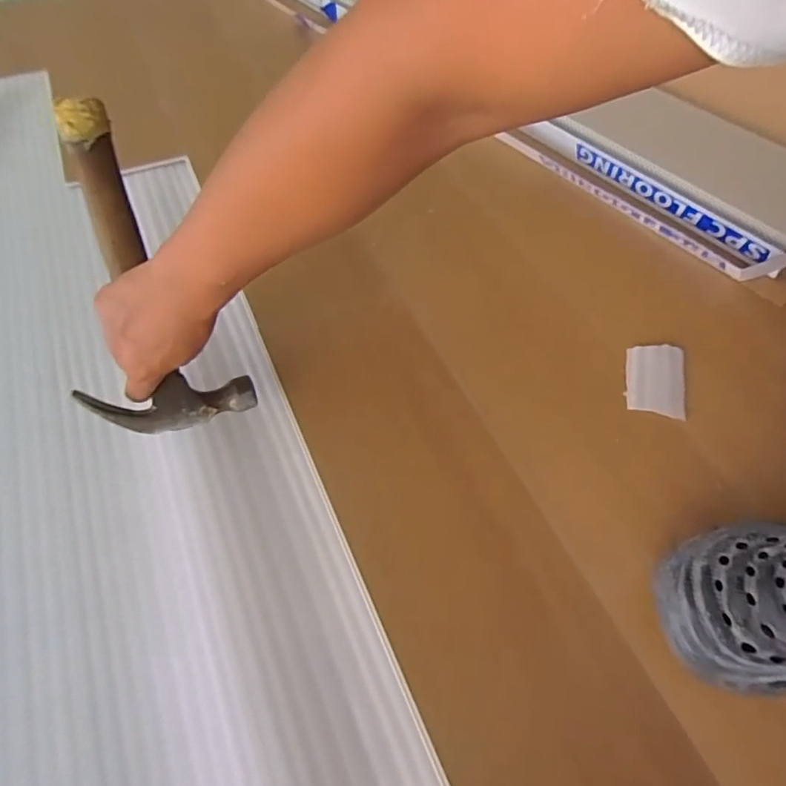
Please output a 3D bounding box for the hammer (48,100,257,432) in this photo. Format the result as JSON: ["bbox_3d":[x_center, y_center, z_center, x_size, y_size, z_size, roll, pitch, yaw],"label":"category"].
[{"bbox_3d":[-0.225,-0.095,0.450,0.135,0.272,0.030,-18,18,-14],"label":"hammer"}]

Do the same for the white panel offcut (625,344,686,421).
[{"bbox_3d":[0.287,-0.016,0.578,0.060,0.005,0.087,9,62,11],"label":"white panel offcut"}]

